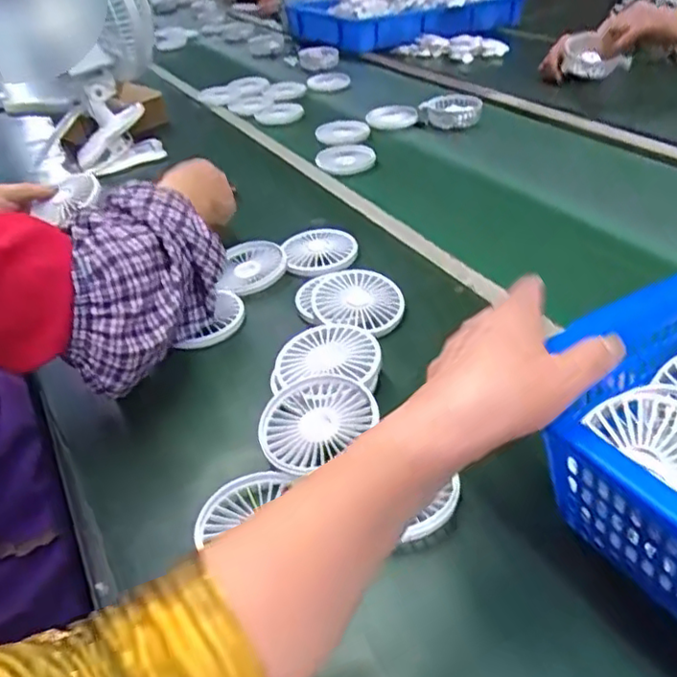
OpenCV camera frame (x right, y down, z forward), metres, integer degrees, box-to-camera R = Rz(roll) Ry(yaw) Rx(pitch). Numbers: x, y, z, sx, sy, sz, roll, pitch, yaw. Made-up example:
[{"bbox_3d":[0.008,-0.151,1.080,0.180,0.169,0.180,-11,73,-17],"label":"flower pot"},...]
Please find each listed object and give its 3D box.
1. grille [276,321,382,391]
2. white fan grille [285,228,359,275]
[{"bbox_3d":[-0.009,0.014,0.546,0.086,0.016,0.086,-6,37,-2],"label":"grille"},{"bbox_3d":[-0.020,-0.095,0.720,0.082,0.020,0.089,-5,37,-1],"label":"white fan grille"}]

